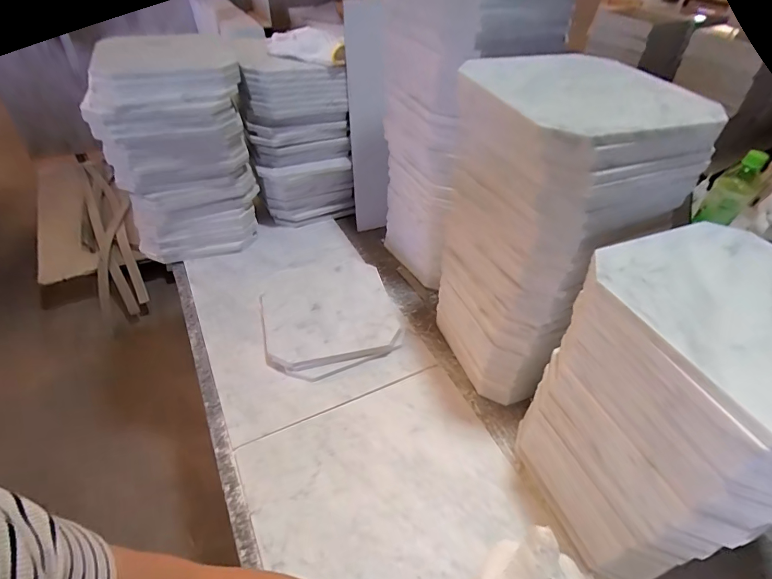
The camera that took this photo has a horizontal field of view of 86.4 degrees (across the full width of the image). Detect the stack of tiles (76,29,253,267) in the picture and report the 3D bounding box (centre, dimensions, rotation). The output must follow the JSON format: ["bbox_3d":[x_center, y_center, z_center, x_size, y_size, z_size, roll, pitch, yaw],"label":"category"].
[{"bbox_3d":[-0.359,-0.254,0.726,0.220,0.341,0.200,-12,46,-18],"label":"stack of tiles"}]

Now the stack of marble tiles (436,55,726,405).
[{"bbox_3d":[0.175,-0.039,0.506,0.192,0.389,0.169,-11,45,-14],"label":"stack of marble tiles"}]

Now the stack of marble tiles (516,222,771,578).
[{"bbox_3d":[0.271,0.128,0.409,0.188,0.304,0.194,-15,46,-18],"label":"stack of marble tiles"}]

